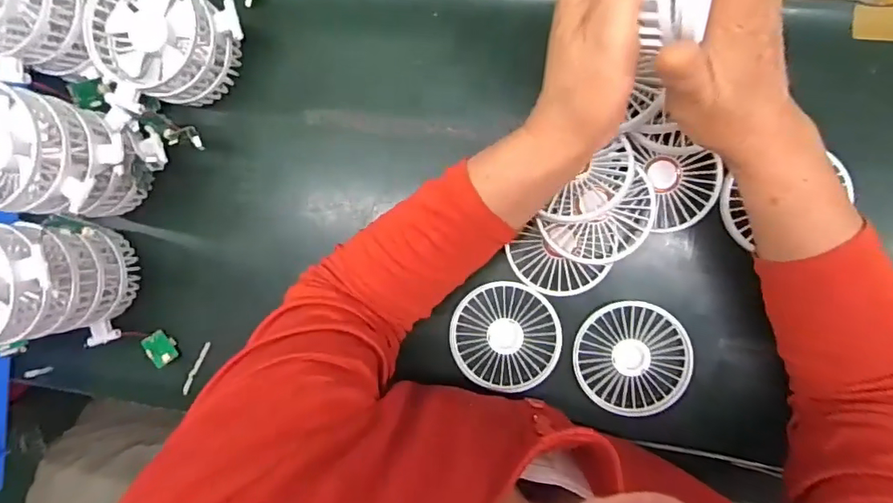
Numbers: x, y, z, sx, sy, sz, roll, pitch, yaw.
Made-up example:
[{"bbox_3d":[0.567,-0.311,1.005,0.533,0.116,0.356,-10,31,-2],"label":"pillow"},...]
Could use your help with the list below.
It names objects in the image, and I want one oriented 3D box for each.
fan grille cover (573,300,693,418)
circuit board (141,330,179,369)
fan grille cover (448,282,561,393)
[{"bbox_3d":[0.147,0.085,0.422,0.085,0.008,0.088,-25,87,7],"label":"fan grille cover"},{"bbox_3d":[-0.263,0.089,0.489,0.032,0.004,0.025,45,59,9],"label":"circuit board"},{"bbox_3d":[0.049,0.070,0.438,0.086,0.010,0.086,3,90,7],"label":"fan grille cover"}]

